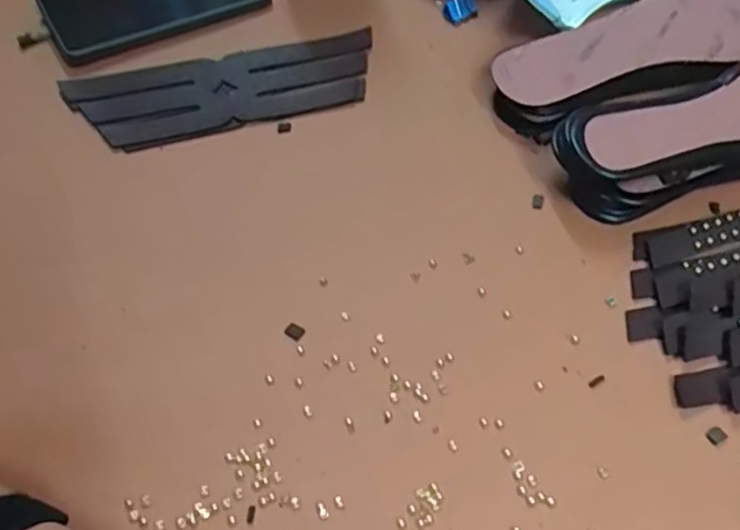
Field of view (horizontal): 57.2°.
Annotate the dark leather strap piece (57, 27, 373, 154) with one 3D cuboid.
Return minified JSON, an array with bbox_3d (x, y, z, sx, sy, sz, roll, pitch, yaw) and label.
[{"bbox_3d":[-0.101,-0.123,0.487,0.215,0.008,0.074,-13,58,-10],"label":"dark leather strap piece"}]

